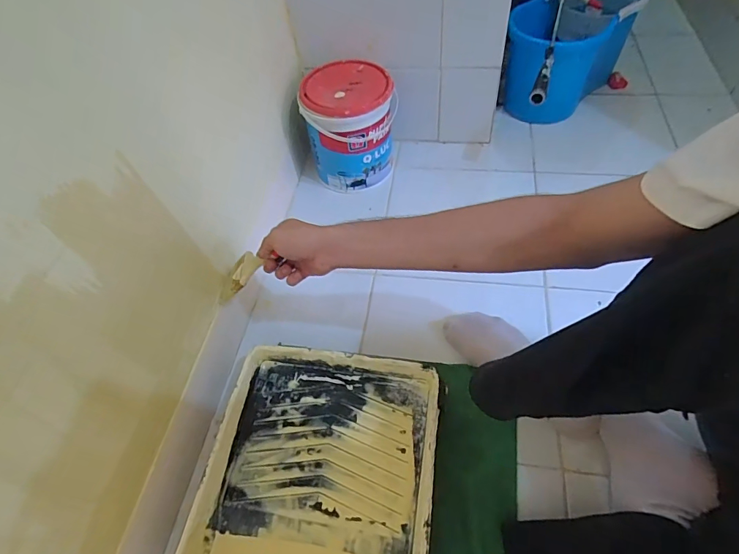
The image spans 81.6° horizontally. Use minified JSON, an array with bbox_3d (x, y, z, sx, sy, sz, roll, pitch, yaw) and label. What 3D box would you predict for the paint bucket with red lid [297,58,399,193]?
[{"bbox_3d":[-0.039,-0.308,0.884,0.166,0.193,0.162,-3,53,4],"label":"paint bucket with red lid"}]

